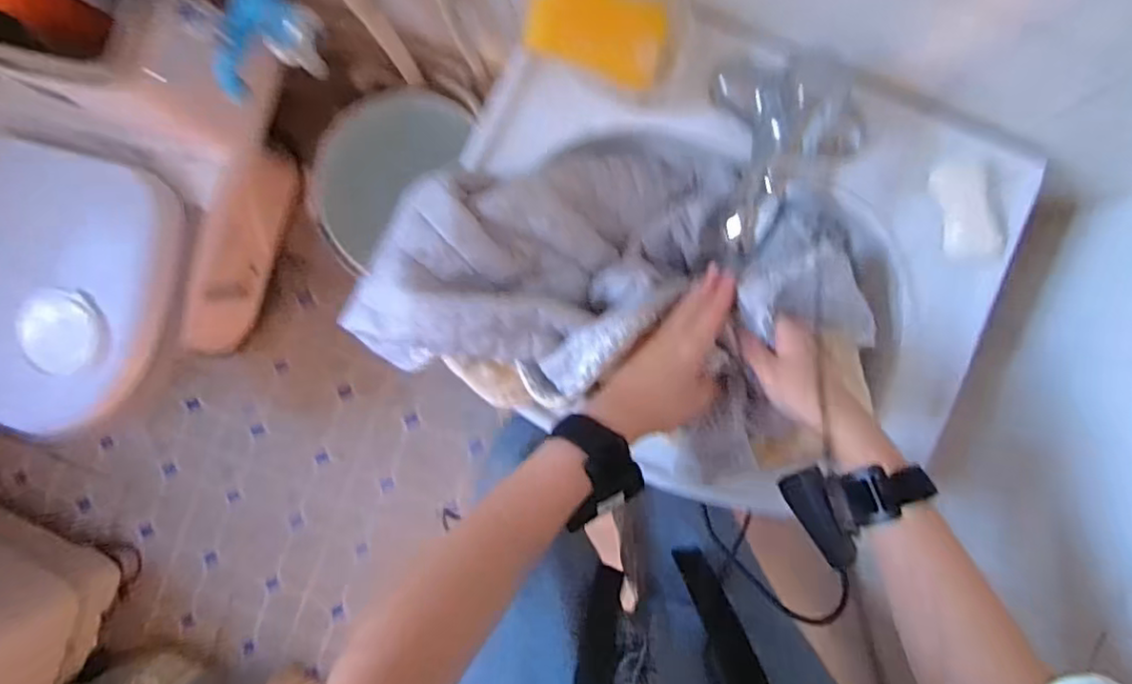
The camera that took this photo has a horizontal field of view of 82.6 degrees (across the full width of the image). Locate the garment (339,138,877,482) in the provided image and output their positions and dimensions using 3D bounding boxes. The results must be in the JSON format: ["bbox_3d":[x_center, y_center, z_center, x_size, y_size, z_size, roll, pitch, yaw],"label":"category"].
[{"bbox_3d":[0.053,-0.050,0.547,0.404,0.110,0.246,18,97,-1],"label":"garment"}]

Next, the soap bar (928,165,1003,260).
[{"bbox_3d":[0.336,-0.108,0.541,0.041,0.014,0.083,-22,93,4],"label":"soap bar"}]

